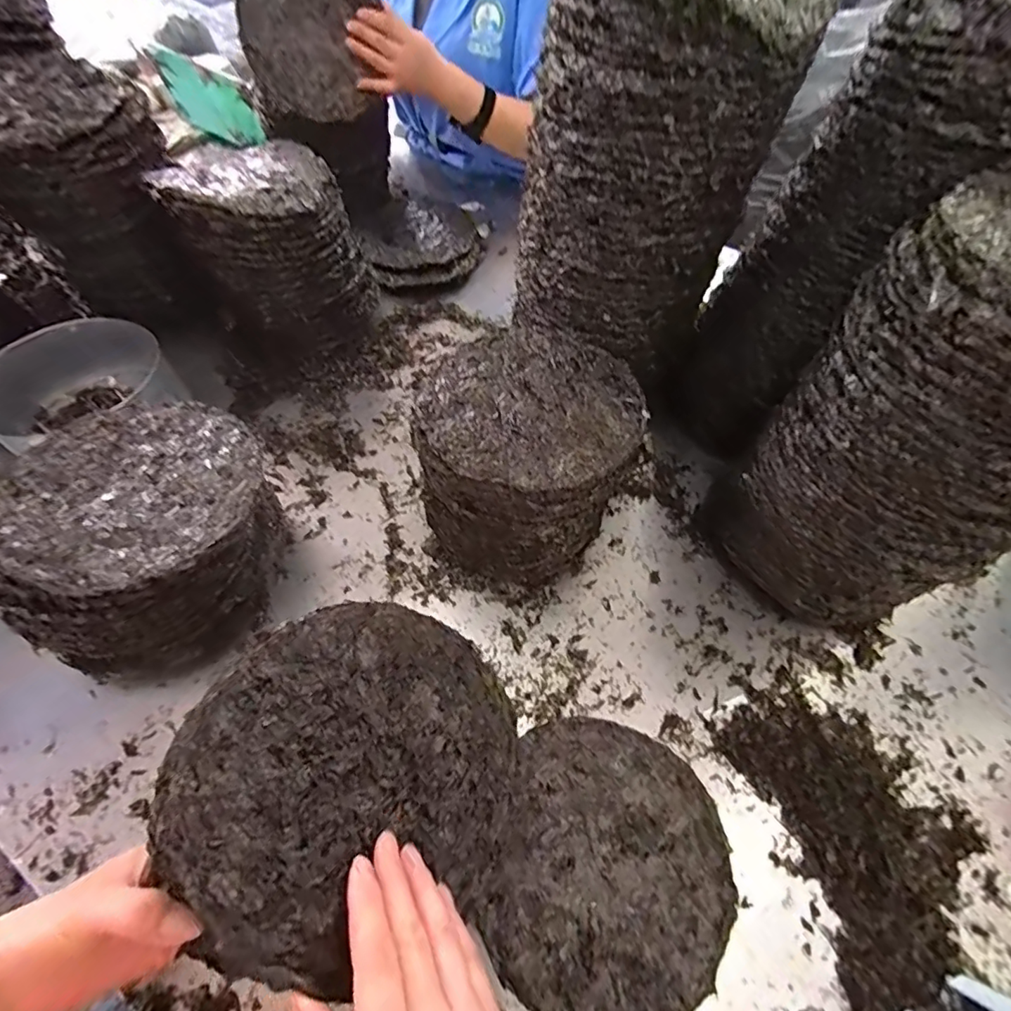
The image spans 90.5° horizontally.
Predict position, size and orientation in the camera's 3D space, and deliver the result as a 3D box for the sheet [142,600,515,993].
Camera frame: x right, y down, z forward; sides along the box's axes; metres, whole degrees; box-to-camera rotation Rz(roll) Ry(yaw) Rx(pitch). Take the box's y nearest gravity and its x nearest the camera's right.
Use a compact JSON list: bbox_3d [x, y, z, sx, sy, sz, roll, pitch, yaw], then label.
[{"bbox_3d":[-0.082,0.148,0.294,0.197,0.015,0.172,-1,63,-39],"label":"sheet"}]

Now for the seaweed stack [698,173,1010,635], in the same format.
[{"bbox_3d":[0.327,-0.038,0.417,0.171,0.344,0.193,-18,58,-14],"label":"seaweed stack"}]

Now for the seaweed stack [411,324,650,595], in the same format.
[{"bbox_3d":[0.024,-0.048,0.515,0.193,0.170,0.215,30,60,18],"label":"seaweed stack"}]

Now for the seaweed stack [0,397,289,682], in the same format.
[{"bbox_3d":[-0.318,0.032,0.472,0.204,0.155,0.200,-21,58,-16],"label":"seaweed stack"}]

